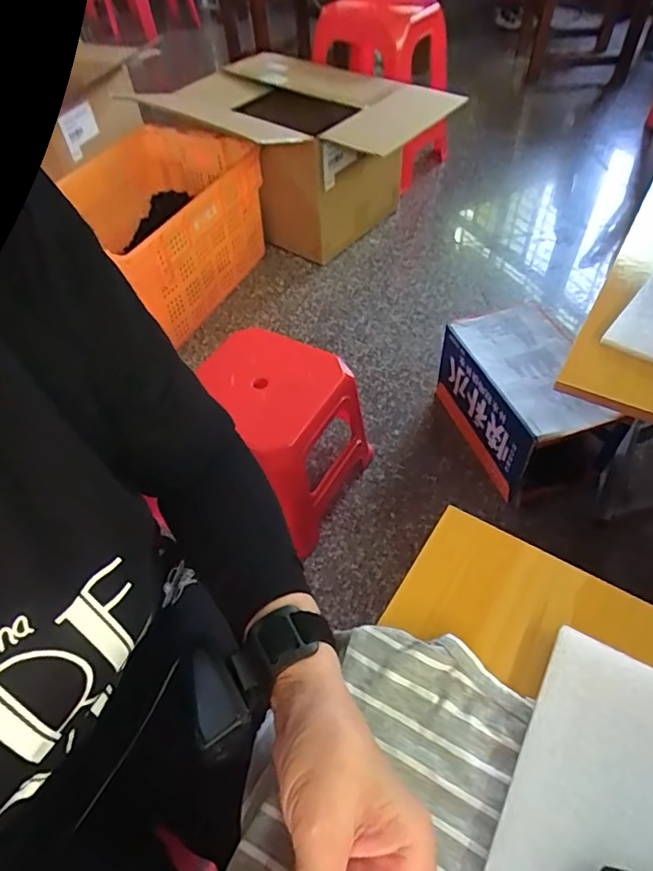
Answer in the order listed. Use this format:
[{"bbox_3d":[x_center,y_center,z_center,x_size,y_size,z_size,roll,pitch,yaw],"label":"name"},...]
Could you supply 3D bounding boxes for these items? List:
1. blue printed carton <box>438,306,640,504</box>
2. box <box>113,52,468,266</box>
[{"bbox_3d":[0.394,-0.076,1.080,0.222,0.186,0.337,-16,52,-8],"label":"blue printed carton"},{"bbox_3d":[-0.077,-0.786,1.597,0.484,0.411,0.787,-37,58,-23],"label":"box"}]

